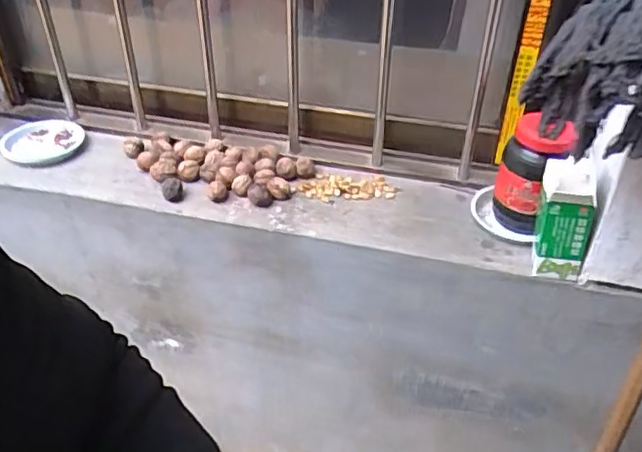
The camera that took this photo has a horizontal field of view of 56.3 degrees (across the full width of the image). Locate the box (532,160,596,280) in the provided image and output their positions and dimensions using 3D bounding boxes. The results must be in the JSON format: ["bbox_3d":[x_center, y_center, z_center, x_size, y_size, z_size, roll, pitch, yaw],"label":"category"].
[{"bbox_3d":[0.305,-0.011,0.757,0.065,0.142,0.067,8,40,8],"label":"box"}]

